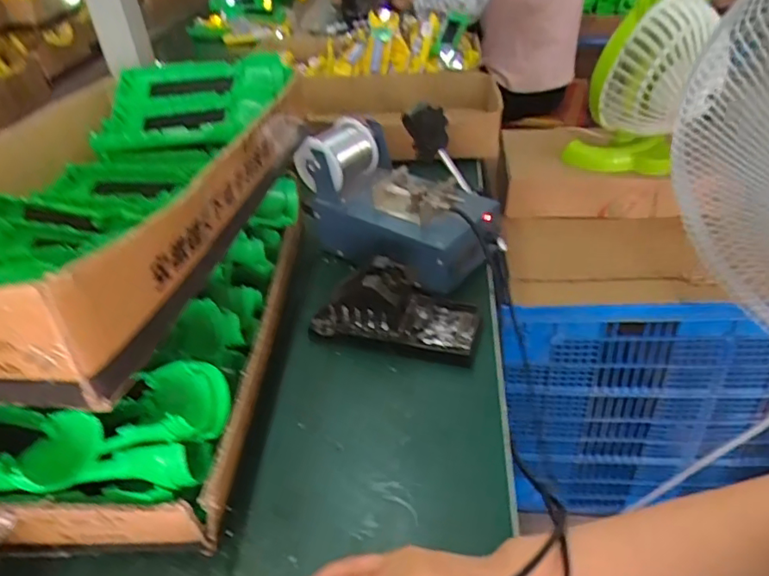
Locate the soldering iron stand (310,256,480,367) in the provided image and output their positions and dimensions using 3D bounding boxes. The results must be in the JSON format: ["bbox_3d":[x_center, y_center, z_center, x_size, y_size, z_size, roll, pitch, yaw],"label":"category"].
[{"bbox_3d":[0.013,0.010,0.566,0.156,0.070,0.090,9,39,14],"label":"soldering iron stand"}]

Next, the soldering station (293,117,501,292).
[{"bbox_3d":[0.019,-0.098,0.637,0.208,0.123,0.126,25,46,31],"label":"soldering station"}]

